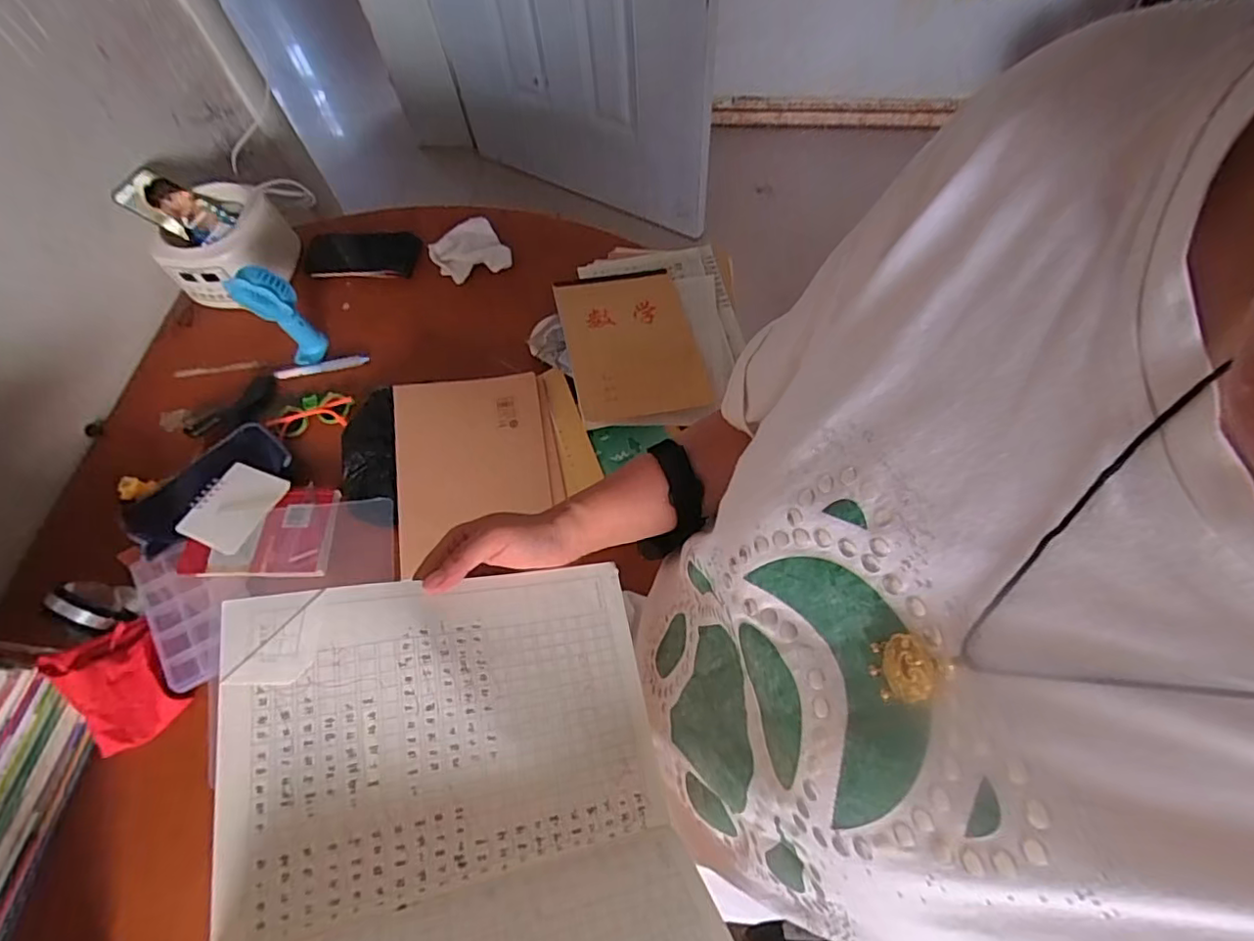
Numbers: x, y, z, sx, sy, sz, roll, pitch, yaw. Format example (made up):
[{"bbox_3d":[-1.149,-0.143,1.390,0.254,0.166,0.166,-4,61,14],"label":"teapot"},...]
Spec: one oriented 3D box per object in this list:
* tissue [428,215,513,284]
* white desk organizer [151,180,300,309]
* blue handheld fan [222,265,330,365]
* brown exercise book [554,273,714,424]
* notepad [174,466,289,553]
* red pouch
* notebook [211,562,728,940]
[{"bbox_3d":[-0.239,-0.332,0.878,0.103,0.033,0.096,-32,66,-12],"label":"tissue"},{"bbox_3d":[-0.567,-0.318,0.843,0.118,0.109,0.146,7,65,7],"label":"white desk organizer"},{"bbox_3d":[-0.447,-0.201,0.764,0.060,0.144,0.033,-38,68,-14],"label":"blue handheld fan"},{"bbox_3d":[0.005,-0.173,0.798,0.171,0.010,0.227,-9,64,-11],"label":"brown exercise book"},{"bbox_3d":[-0.457,0.041,0.686,0.073,0.006,0.101,27,60,1],"label":"notepad"},{"bbox_3d":[-0.531,0.219,0.602,0.080,0.066,0.110,-38,68,-14],"label":"red pouch"},{"bbox_3d":[-0.083,0.217,0.322,0.252,0.064,0.329,-2,47,-23],"label":"notebook"}]

